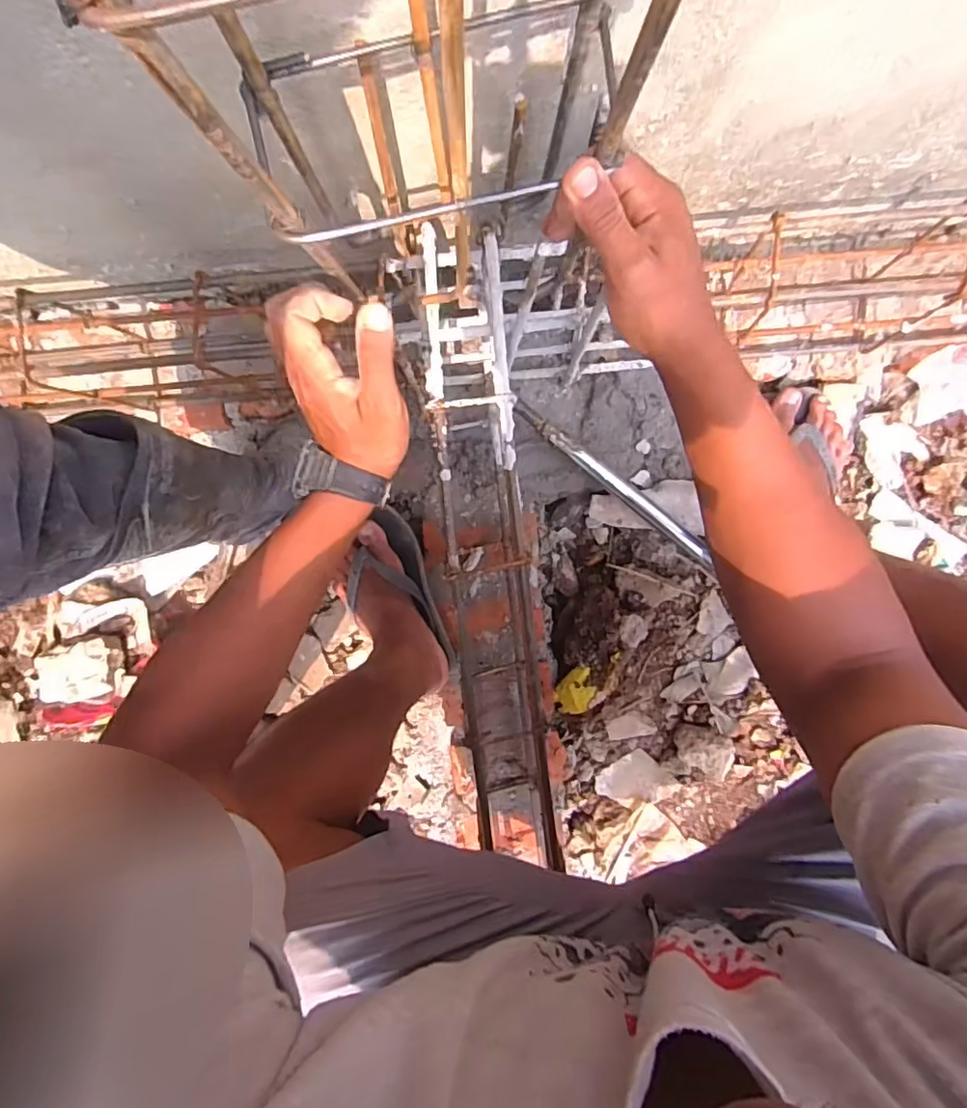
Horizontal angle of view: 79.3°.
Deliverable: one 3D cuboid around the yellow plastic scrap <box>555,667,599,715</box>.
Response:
[{"bbox_3d":[0.136,0.200,0.842,0.049,0.007,0.073,46,107,11],"label":"yellow plastic scrap"}]

